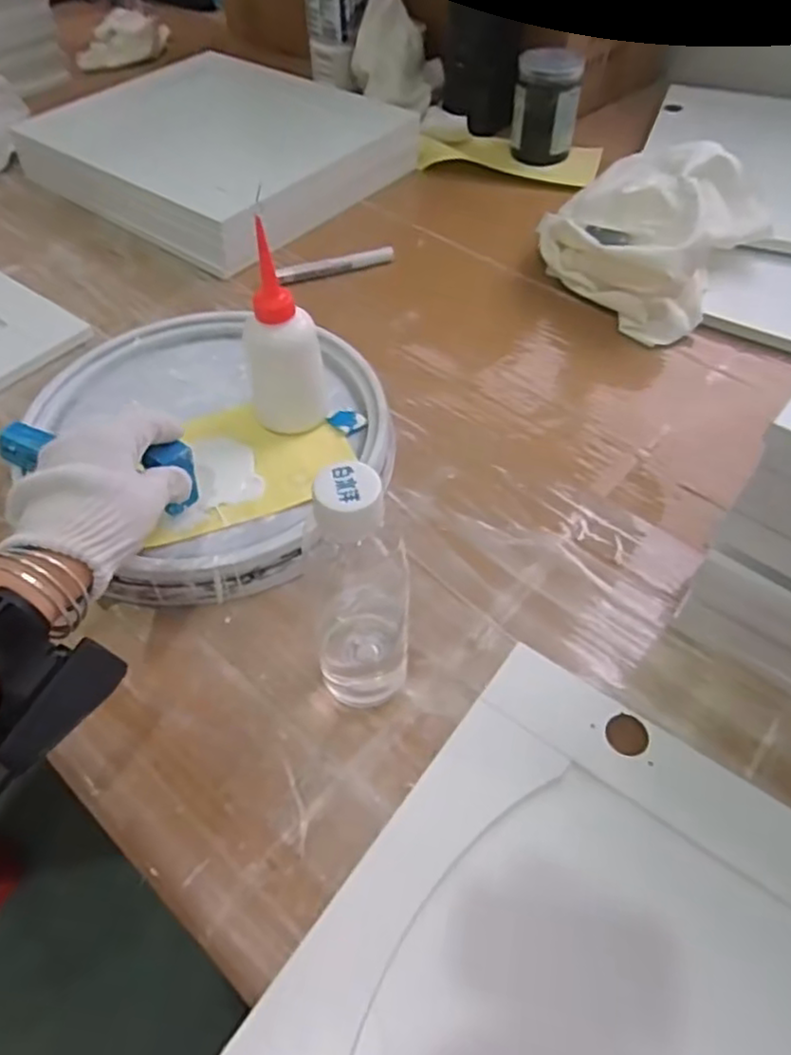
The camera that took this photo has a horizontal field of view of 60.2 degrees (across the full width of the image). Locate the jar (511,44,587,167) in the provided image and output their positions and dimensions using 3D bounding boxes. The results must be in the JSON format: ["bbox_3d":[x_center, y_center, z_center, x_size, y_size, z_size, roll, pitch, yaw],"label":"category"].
[{"bbox_3d":[0.190,-0.532,0.861,0.079,0.103,0.072,10,52,8],"label":"jar"}]

